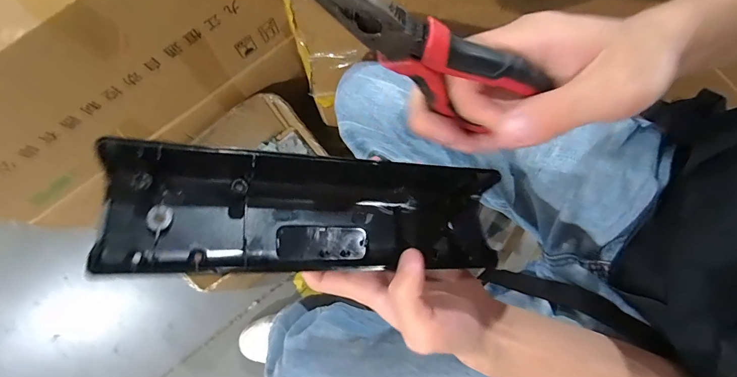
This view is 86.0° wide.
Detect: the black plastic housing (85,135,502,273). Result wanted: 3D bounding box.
[{"bbox_3d":[-0.026,0.012,0.250,0.244,0.032,0.074,3,76,-22],"label":"black plastic housing"}]

